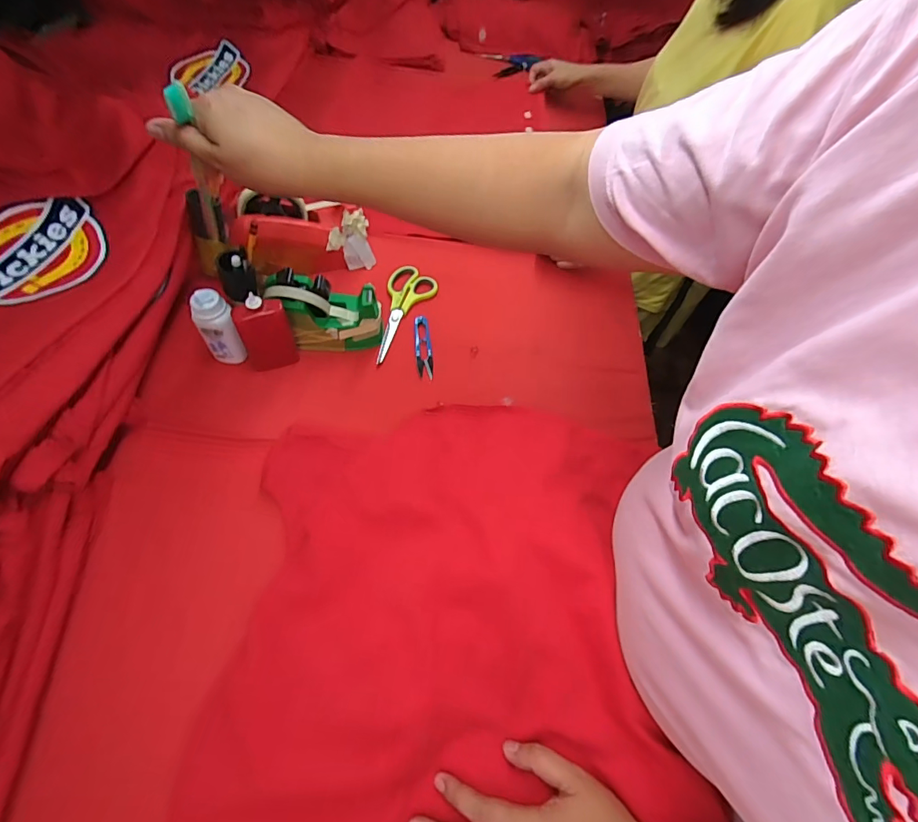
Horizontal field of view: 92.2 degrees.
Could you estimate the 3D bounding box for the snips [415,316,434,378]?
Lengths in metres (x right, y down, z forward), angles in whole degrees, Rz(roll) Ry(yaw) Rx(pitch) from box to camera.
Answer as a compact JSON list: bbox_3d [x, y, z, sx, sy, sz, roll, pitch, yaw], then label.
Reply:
[{"bbox_3d":[-0.051,-0.093,0.628,0.022,0.011,0.104,-4,59,-7],"label":"snips"}]

